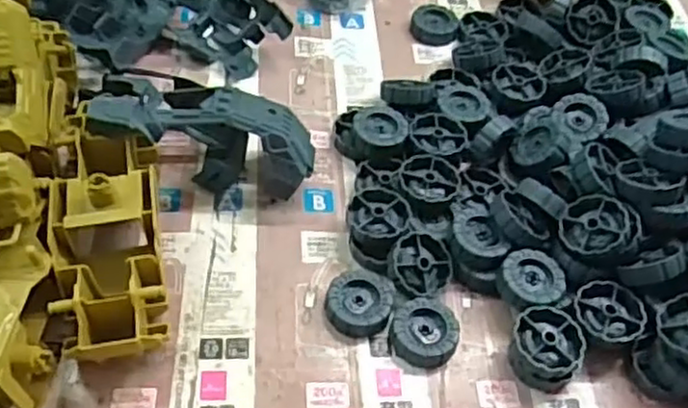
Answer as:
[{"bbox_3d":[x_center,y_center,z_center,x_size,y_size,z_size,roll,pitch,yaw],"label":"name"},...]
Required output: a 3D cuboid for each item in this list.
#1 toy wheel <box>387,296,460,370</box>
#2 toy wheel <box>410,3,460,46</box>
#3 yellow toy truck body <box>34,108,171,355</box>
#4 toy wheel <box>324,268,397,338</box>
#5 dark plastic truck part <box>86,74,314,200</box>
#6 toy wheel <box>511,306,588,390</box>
[{"bbox_3d":[0.046,0.074,0.412,0.038,0.015,0.038,2,52,-3],"label":"toy wheel"},{"bbox_3d":[0.075,-0.147,0.593,0.039,0.015,0.039,2,52,-3],"label":"toy wheel"},{"bbox_3d":[-0.134,0.014,0.414,0.062,0.052,0.168,-6,52,-9],"label":"yellow toy truck body"},{"bbox_3d":[0.009,0.057,0.419,0.039,0.013,0.038,2,52,-3],"label":"toy wheel"},{"bbox_3d":[-0.084,-0.045,0.456,0.130,0.069,0.064,9,52,3],"label":"dark plastic truck part"},{"bbox_3d":[0.114,0.081,0.407,0.040,0.024,0.041,2,52,-3],"label":"toy wheel"}]

